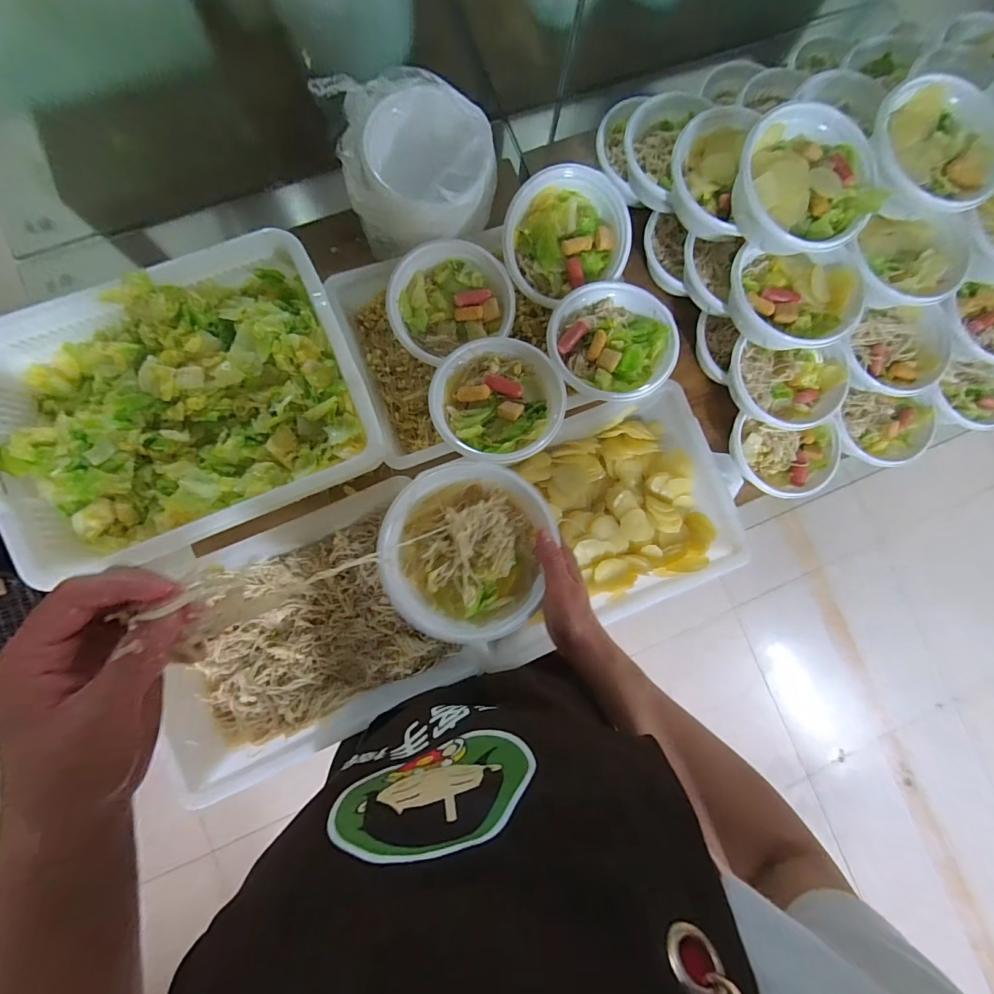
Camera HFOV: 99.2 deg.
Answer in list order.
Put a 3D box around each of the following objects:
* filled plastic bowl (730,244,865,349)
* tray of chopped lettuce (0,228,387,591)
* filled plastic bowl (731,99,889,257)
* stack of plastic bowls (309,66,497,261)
[{"bbox_3d":[0.386,-0.262,0.555,0.167,0.057,0.133,3,83,-3],"label":"filled plastic bowl"},{"bbox_3d":[-0.402,-0.124,0.532,0.444,0.078,0.360,-24,85,-6],"label":"tray of chopped lettuce"},{"bbox_3d":[0.365,-0.369,0.501,0.171,0.075,0.131,9,83,-2],"label":"filled plastic bowl"},{"bbox_3d":[-0.109,-0.437,0.581,0.193,0.145,0.199,-26,85,-6],"label":"stack of plastic bowls"}]

